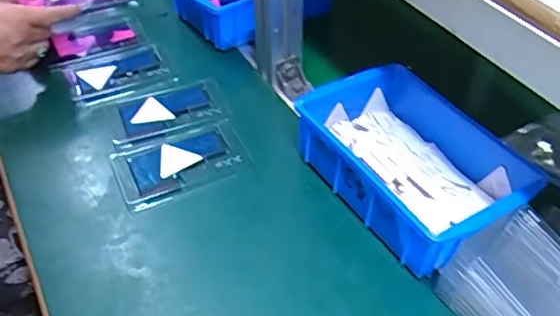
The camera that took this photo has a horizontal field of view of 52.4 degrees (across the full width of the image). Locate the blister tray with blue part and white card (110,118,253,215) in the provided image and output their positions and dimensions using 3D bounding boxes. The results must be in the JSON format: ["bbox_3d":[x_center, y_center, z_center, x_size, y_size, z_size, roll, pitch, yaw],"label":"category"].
[{"bbox_3d":[-0.099,0.001,0.574,0.132,0.012,0.082,-22,49,-19],"label":"blister tray with blue part and white card"}]

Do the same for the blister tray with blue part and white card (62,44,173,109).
[{"bbox_3d":[-0.191,-0.102,0.677,0.118,0.010,0.087,-19,48,-16],"label":"blister tray with blue part and white card"}]

